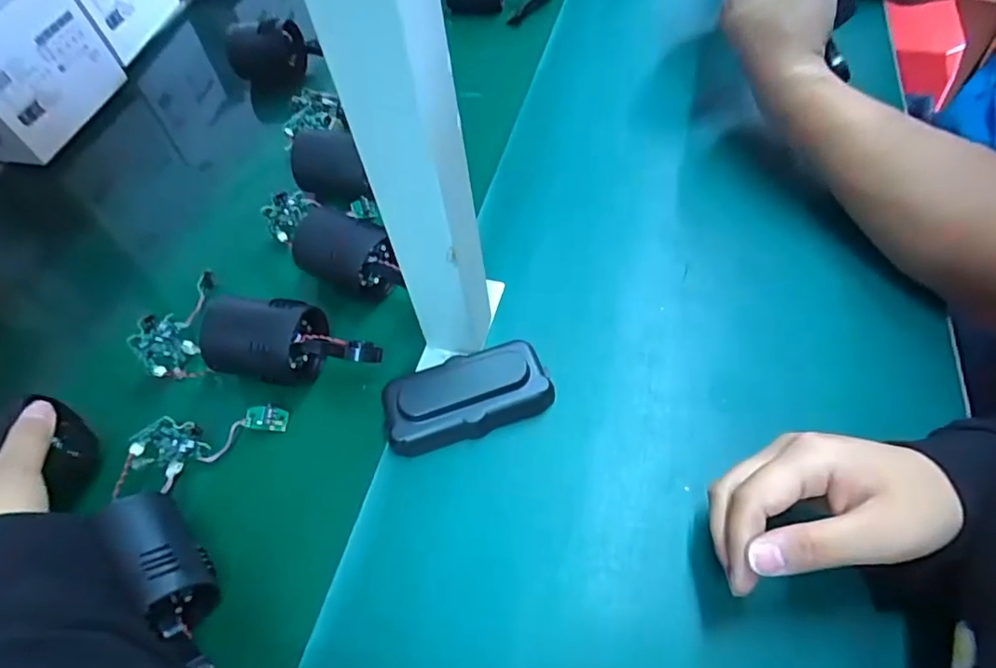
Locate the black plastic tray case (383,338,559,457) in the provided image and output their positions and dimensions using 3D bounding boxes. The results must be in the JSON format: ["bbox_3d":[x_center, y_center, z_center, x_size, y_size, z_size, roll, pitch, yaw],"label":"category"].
[{"bbox_3d":[-0.021,0.041,0.353,0.105,0.033,0.048,-19,57,-7],"label":"black plastic tray case"}]

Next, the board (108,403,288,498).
[{"bbox_3d":[-0.191,0.068,0.353,0.100,0.035,0.028,-27,58,-12],"label":"board"}]

